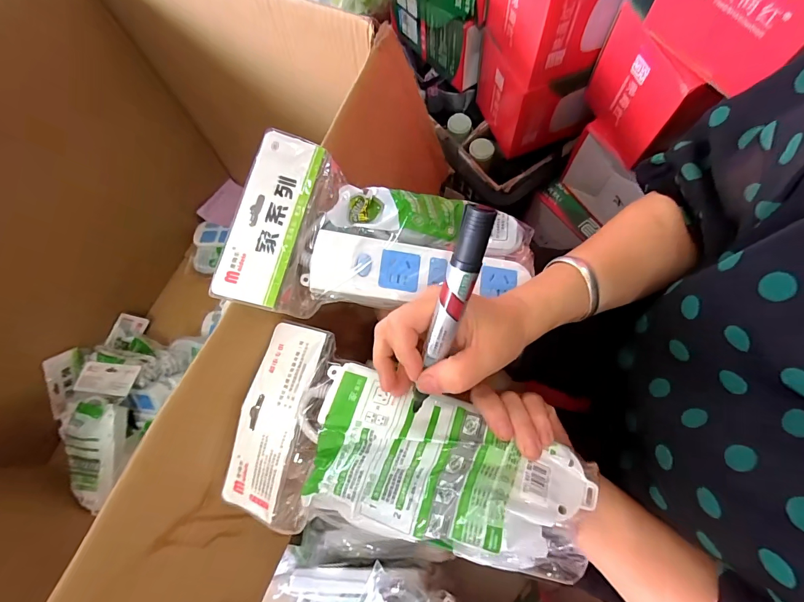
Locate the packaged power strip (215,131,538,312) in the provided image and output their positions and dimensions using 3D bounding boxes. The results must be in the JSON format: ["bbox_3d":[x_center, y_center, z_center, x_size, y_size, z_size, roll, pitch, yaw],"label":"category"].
[{"bbox_3d":[-0.014,-0.045,0.338,0.251,0.048,0.148,12,73,5],"label":"packaged power strip"}]

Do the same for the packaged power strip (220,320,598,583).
[{"bbox_3d":[-0.006,0.118,0.288,0.266,0.038,0.144,13,72,17],"label":"packaged power strip"}]

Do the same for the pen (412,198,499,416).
[{"bbox_3d":[0.028,0.013,0.246,0.017,0.011,0.149,18,118,7],"label":"pen"}]

